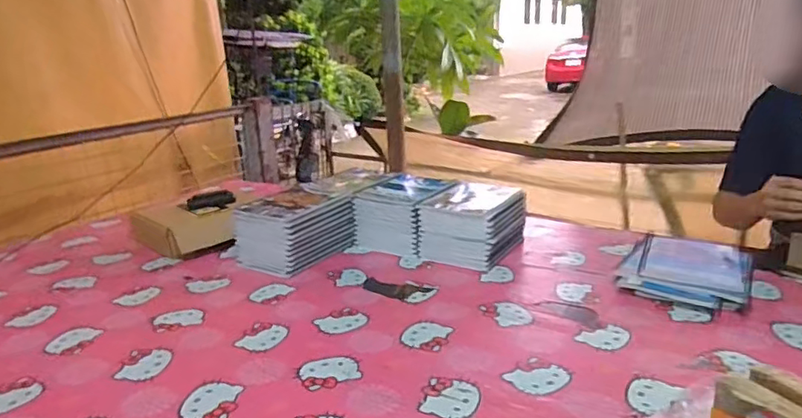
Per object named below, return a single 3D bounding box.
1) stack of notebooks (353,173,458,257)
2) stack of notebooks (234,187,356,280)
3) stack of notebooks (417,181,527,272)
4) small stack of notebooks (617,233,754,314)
[{"bbox_3d":[0.019,0.007,1.213,0.163,0.122,0.234,7,19,27],"label":"stack of notebooks"},{"bbox_3d":[-0.226,0.042,1.144,0.168,0.118,0.204,12,22,37],"label":"stack of notebooks"},{"bbox_3d":[0.154,0.029,1.126,0.175,0.125,0.195,10,21,33],"label":"stack of notebooks"},{"bbox_3d":[0.510,0.105,0.968,0.196,0.050,0.237,10,21,33],"label":"small stack of notebooks"}]

